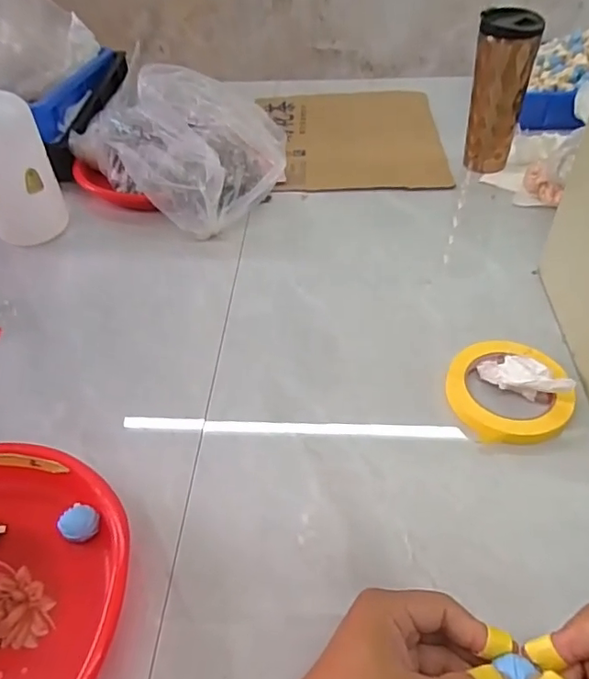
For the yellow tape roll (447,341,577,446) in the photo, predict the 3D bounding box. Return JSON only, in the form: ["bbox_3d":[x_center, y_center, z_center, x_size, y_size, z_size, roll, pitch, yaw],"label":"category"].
[{"bbox_3d":[0.197,0.048,0.505,0.104,0.019,0.110,-3,47,3],"label":"yellow tape roll"}]

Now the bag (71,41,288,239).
[{"bbox_3d":[-0.158,-0.270,0.728,0.296,0.185,0.162,32,58,31],"label":"bag"}]

